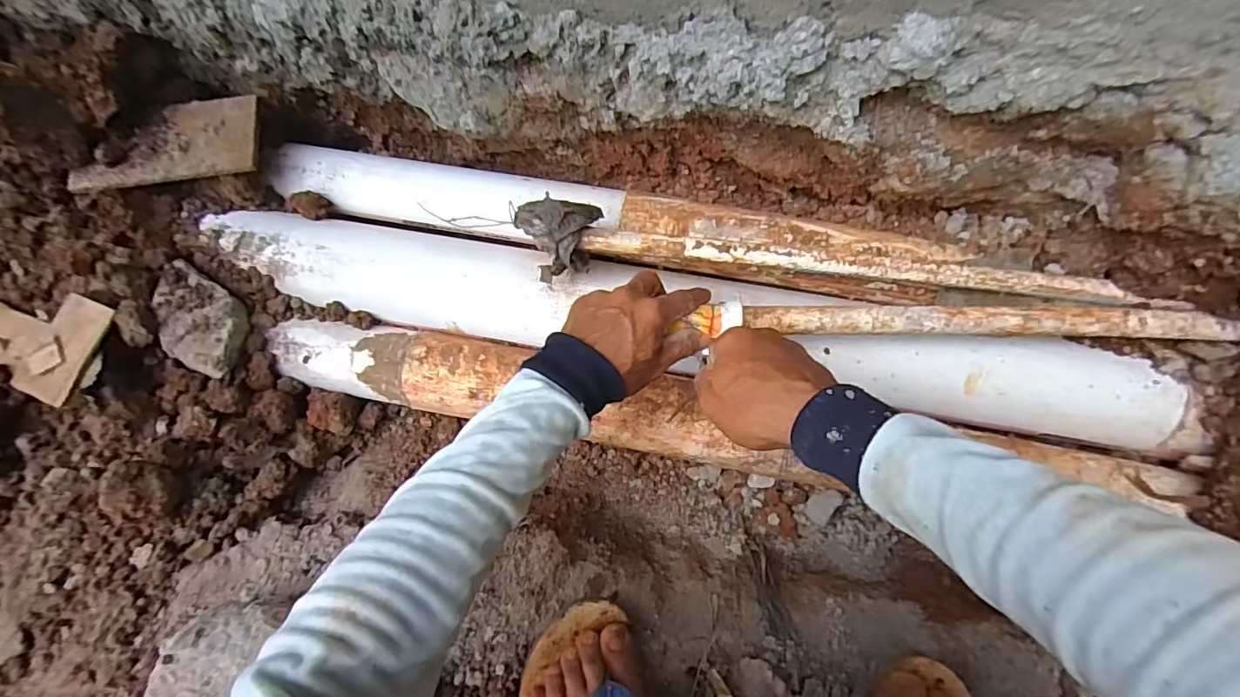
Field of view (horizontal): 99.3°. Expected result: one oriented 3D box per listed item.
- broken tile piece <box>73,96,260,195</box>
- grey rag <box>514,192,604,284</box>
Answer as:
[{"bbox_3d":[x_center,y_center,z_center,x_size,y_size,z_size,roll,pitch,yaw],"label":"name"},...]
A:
[{"bbox_3d":[-0.485,-0.221,0.566,0.193,0.013,0.092,-7,77,1],"label":"broken tile piece"},{"bbox_3d":[-0.053,-0.106,0.500,0.079,0.070,0.064,-12,85,3],"label":"grey rag"}]

